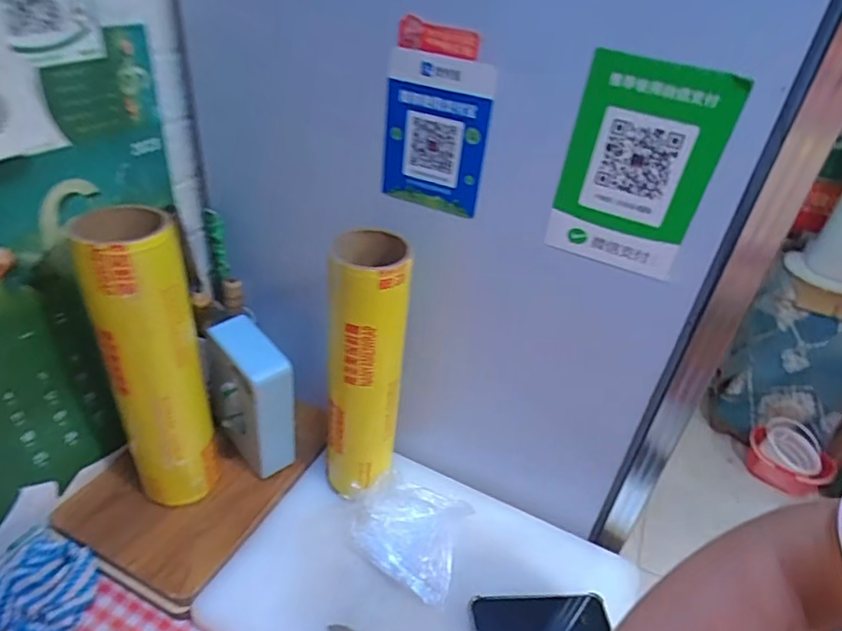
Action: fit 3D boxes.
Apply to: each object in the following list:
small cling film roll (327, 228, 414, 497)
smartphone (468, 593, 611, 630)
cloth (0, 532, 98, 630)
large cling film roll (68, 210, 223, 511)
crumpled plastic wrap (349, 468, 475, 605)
[{"bbox_3d":[-0.063,0.061,0.628,0.081,0.303,0.090,5,35,-3],"label":"small cling film roll"},{"bbox_3d":[0.130,0.337,0.590,0.150,0.012,0.079,3,35,-6],"label":"smartphone"},{"bbox_3d":[-0.420,0.294,0.598,0.112,0.041,0.106,12,35,7],"label":"cloth"},{"bbox_3d":[-0.293,0.055,0.609,0.091,0.349,0.095,-12,39,-25],"label":"large cling film roll"},{"bbox_3d":[-0.017,0.256,0.664,0.137,0.044,0.119,17,36,15],"label":"crumpled plastic wrap"}]

